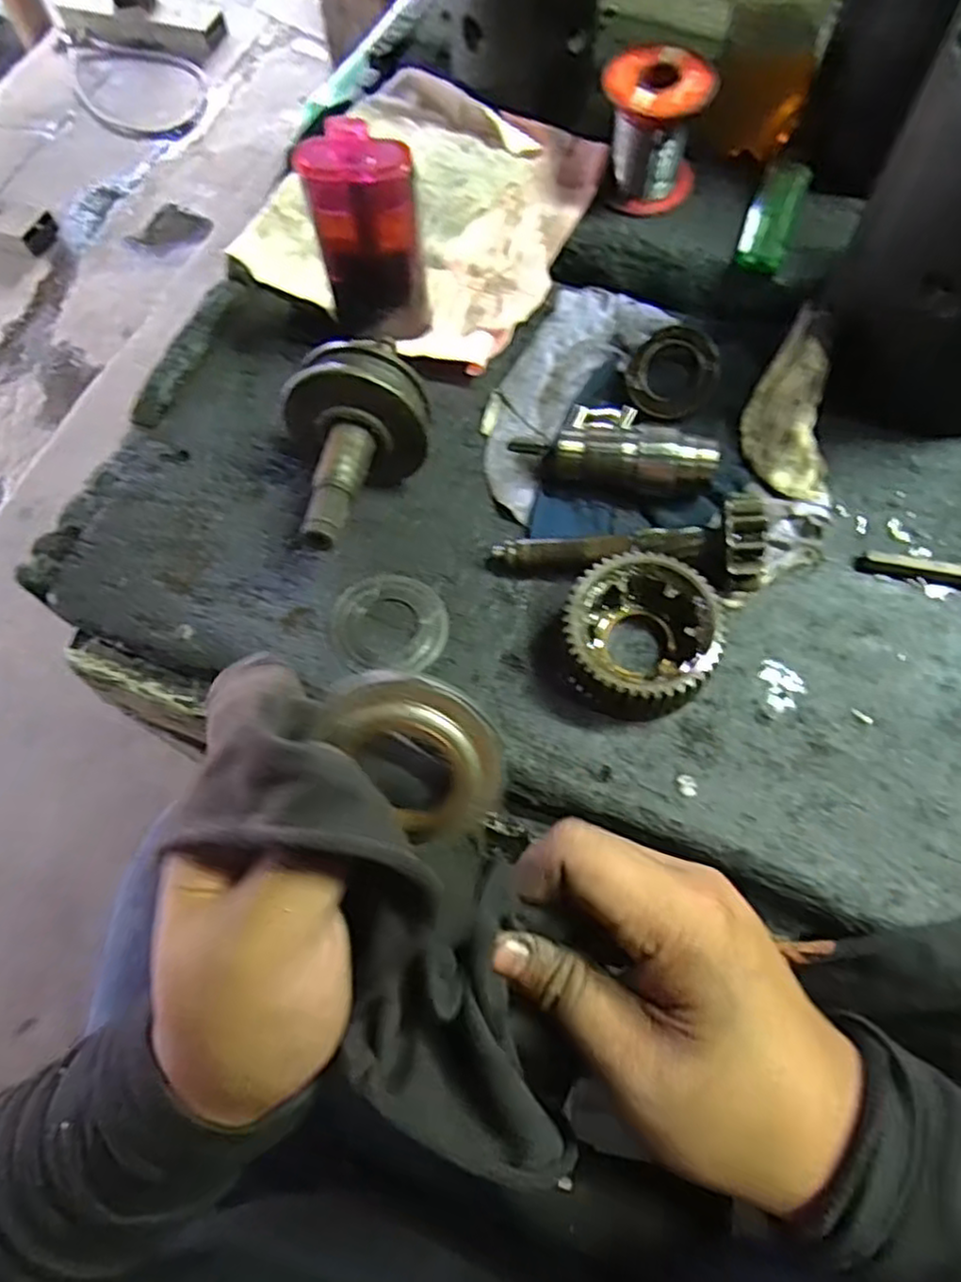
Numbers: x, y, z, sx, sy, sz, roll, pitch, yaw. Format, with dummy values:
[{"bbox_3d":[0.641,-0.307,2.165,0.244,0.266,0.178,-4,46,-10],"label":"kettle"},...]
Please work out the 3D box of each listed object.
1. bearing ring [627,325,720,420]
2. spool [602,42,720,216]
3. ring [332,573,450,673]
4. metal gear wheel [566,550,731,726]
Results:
[{"bbox_3d":[0.088,-0.122,0.320,0.039,0.007,0.039,3,100,19],"label":"bearing ring"},{"bbox_3d":[0.090,-0.269,0.372,0.052,0.060,0.052,5,68,4],"label":"spool"},{"bbox_3d":[-0.039,-0.009,0.310,0.050,0.005,0.045,15,69,8],"label":"ring"},{"bbox_3d":[0.064,0.000,0.287,0.060,0.029,0.067,16,69,8],"label":"metal gear wheel"}]

